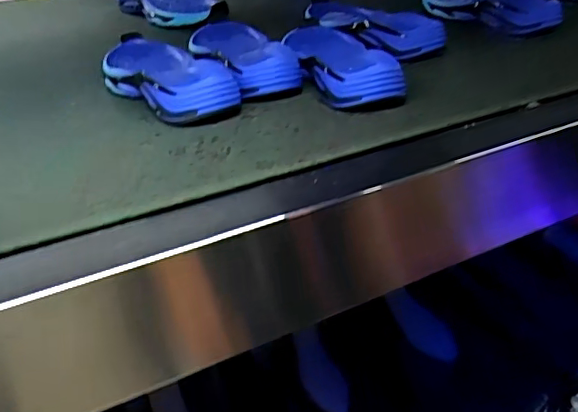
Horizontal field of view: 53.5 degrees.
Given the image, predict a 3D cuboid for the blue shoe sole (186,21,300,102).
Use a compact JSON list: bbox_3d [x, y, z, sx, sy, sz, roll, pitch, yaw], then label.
[{"bbox_3d":[-0.048,-0.152,0.580,0.078,0.031,0.194,-12,33,-15],"label":"blue shoe sole"}]

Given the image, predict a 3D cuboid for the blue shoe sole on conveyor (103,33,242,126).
[{"bbox_3d":[-0.118,-0.124,0.537,0.085,0.033,0.204,-20,36,-26],"label":"blue shoe sole on conveyor"}]

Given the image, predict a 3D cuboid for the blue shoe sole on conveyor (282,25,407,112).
[{"bbox_3d":[0.042,-0.145,0.559,0.078,0.033,0.207,-8,32,-9],"label":"blue shoe sole on conveyor"}]

